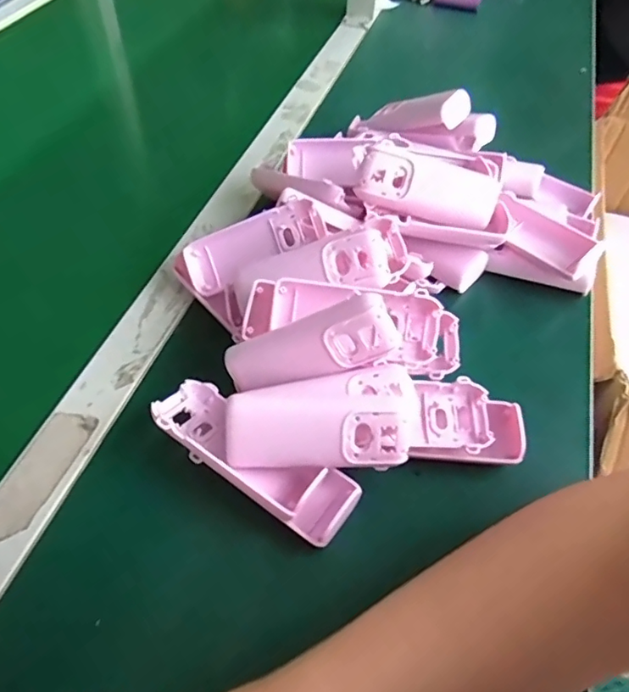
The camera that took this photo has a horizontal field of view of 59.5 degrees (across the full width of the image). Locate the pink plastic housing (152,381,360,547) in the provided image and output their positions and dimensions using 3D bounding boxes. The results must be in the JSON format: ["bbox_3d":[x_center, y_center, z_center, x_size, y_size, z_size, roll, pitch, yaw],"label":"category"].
[{"bbox_3d":[-0.037,0.066,0.324,0.126,0.036,0.046,29,55,19],"label":"pink plastic housing"}]

